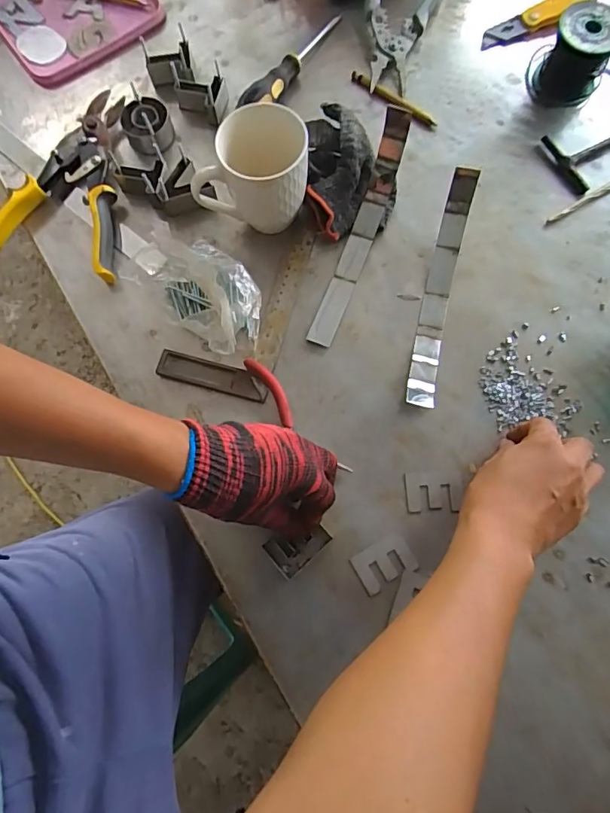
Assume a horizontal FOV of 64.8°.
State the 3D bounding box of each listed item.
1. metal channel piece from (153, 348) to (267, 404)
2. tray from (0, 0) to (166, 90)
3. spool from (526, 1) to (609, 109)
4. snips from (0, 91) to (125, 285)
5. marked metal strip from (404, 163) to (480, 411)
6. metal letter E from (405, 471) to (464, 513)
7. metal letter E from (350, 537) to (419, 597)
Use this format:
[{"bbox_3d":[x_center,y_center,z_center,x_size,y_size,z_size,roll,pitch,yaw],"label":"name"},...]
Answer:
[{"bbox_3d":[-0.093,-0.031,0.485,0.112,0.006,0.027,15,77,5],"label":"metal channel piece"},{"bbox_3d":[-0.304,-0.519,0.614,0.188,0.015,0.226,-36,78,-8],"label":"tray"},{"bbox_3d":[0.301,-0.394,0.536,0.077,0.069,0.082,25,78,7],"label":"spool"},{"bbox_3d":[-0.280,-0.244,0.534,0.144,0.026,0.225,-1,76,1],"label":"snips"},{"bbox_3d":[0.137,-0.119,0.483,0.027,0.047,0.243,12,77,4],"label":"marked metal strip"},{"bbox_3d":[0.123,0.081,0.455,0.052,0.004,0.036,-2,76,0],"label":"metal letter E"},{"bbox_3d":[0.073,0.145,0.441,0.053,0.004,0.035,-28,77,-6],"label":"metal letter E"}]

